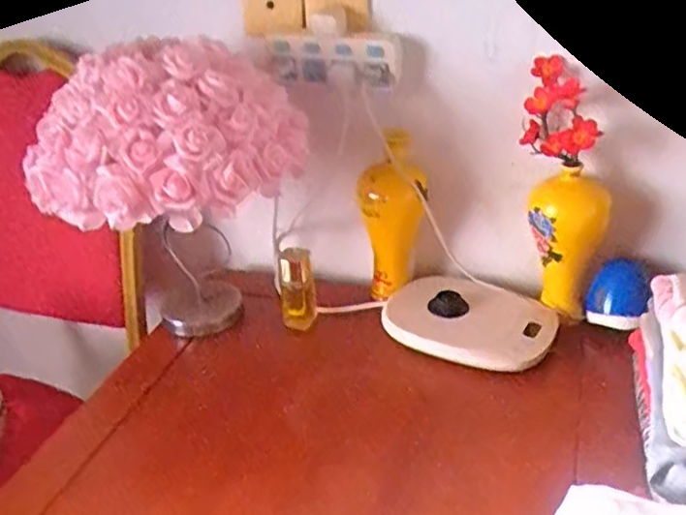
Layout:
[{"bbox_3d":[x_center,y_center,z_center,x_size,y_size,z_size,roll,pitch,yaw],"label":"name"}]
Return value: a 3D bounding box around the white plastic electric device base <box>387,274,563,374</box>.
[{"bbox_3d":[0.165,0.085,0.923,0.227,0.046,0.125,12,32,25],"label":"white plastic electric device base"}]

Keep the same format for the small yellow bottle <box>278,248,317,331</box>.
[{"bbox_3d":[-0.068,0.044,0.982,0.054,0.117,0.054,-6,29,-5],"label":"small yellow bottle"}]

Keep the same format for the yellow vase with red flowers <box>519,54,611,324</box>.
[{"bbox_3d":[0.277,-0.079,0.888,0.123,0.303,0.086,17,35,33],"label":"yellow vase with red flowers"}]

